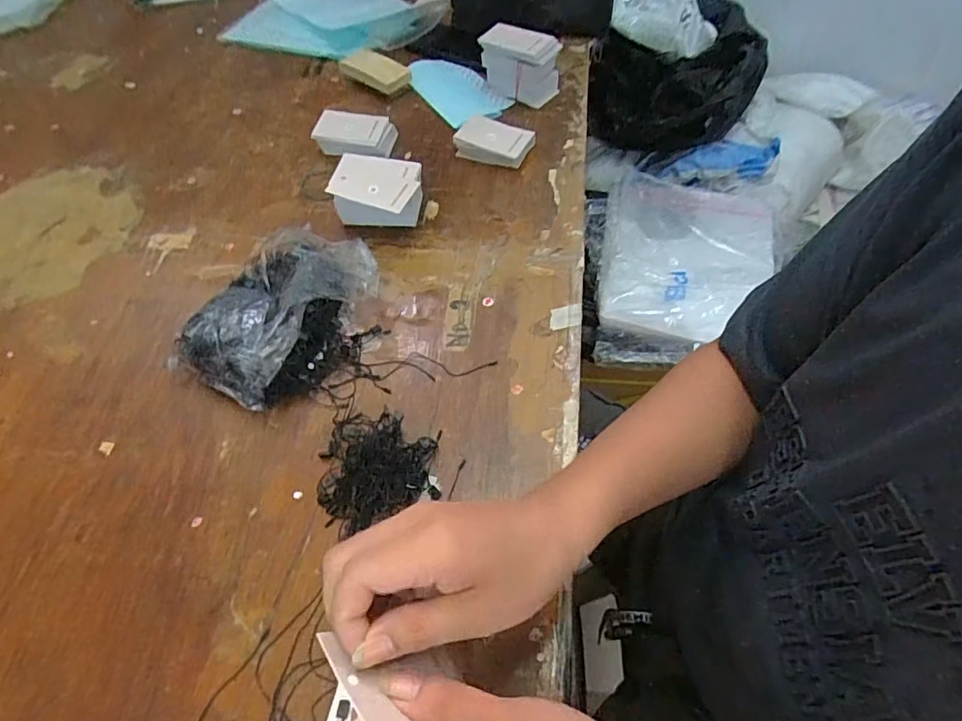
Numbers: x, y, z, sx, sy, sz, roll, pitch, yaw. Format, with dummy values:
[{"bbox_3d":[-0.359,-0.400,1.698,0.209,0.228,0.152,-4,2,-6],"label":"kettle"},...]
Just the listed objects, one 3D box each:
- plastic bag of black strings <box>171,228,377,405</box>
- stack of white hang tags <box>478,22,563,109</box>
[{"bbox_3d":[-0.173,-0.043,0.457,0.132,0.069,0.171,32,63,21],"label":"plastic bag of black strings"},{"bbox_3d":[0.049,-0.378,0.676,0.103,0.076,0.045,16,58,12],"label":"stack of white hang tags"}]

